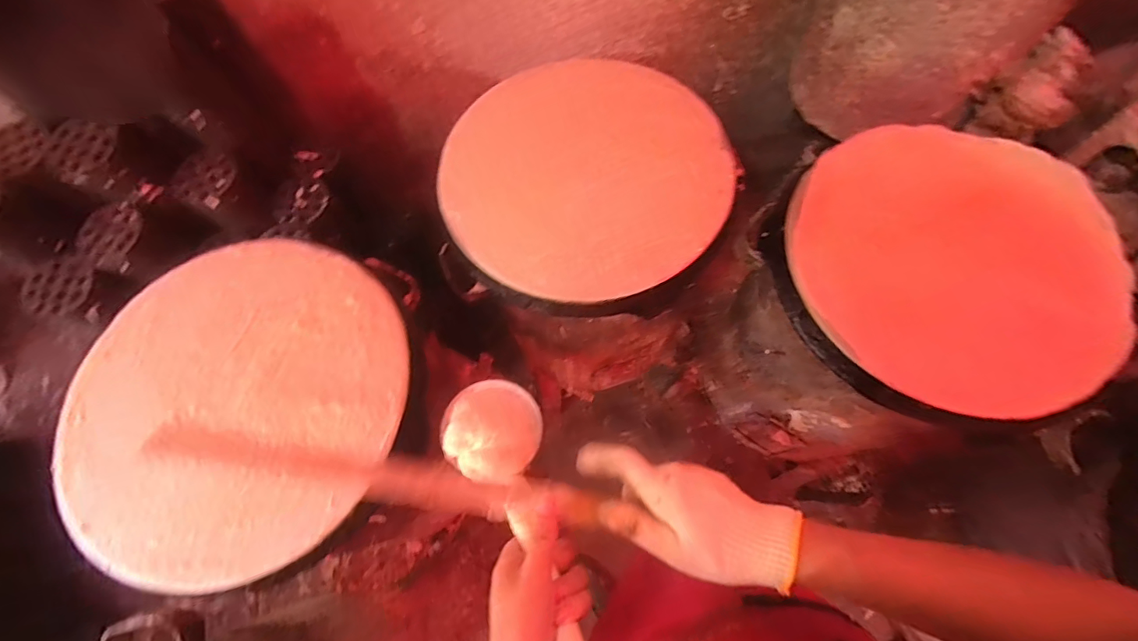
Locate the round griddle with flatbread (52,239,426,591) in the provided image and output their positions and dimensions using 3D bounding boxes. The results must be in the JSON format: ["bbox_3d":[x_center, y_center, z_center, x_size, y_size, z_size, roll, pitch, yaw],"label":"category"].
[{"bbox_3d":[-0.352,0.078,0.523,0.372,0.029,0.356,-2,68,4],"label":"round griddle with flatbread"}]

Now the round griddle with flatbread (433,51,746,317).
[{"bbox_3d":[0.019,-0.187,0.622,0.361,0.036,0.351,0,71,-1],"label":"round griddle with flatbread"}]

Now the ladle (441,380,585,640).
[{"bbox_3d":[-0.035,0.169,0.376,0.091,0.051,0.321,-22,36,-8],"label":"ladle"}]

